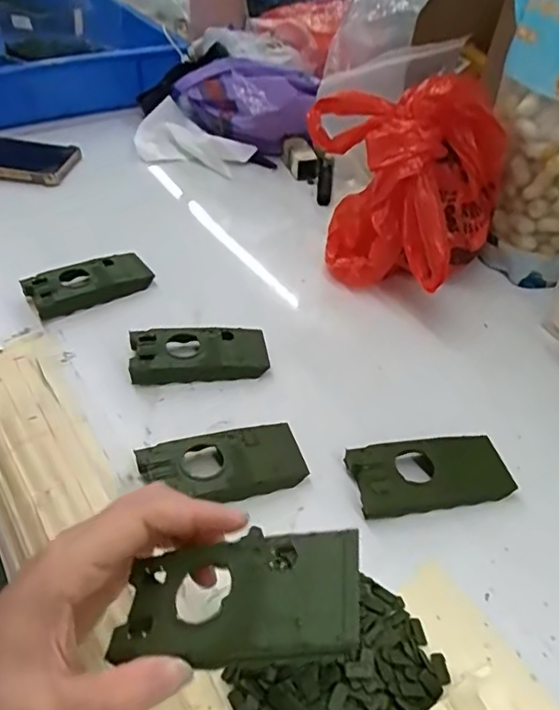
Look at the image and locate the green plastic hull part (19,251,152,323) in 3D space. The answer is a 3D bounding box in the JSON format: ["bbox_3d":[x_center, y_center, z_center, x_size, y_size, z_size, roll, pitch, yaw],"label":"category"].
[{"bbox_3d":[-0.167,-0.065,0.511,0.103,0.022,0.045,-28,52,-28],"label":"green plastic hull part"}]

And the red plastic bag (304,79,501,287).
[{"bbox_3d":[0.099,-0.145,0.512,0.160,0.168,0.104,30,50,25],"label":"red plastic bag"}]

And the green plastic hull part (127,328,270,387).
[{"bbox_3d":[-0.062,-0.001,0.451,0.102,0.020,0.045,-5,44,-8],"label":"green plastic hull part"}]

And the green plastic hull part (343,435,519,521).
[{"bbox_3d":[0.100,0.077,0.384,0.103,0.020,0.047,-8,45,-11],"label":"green plastic hull part"}]

